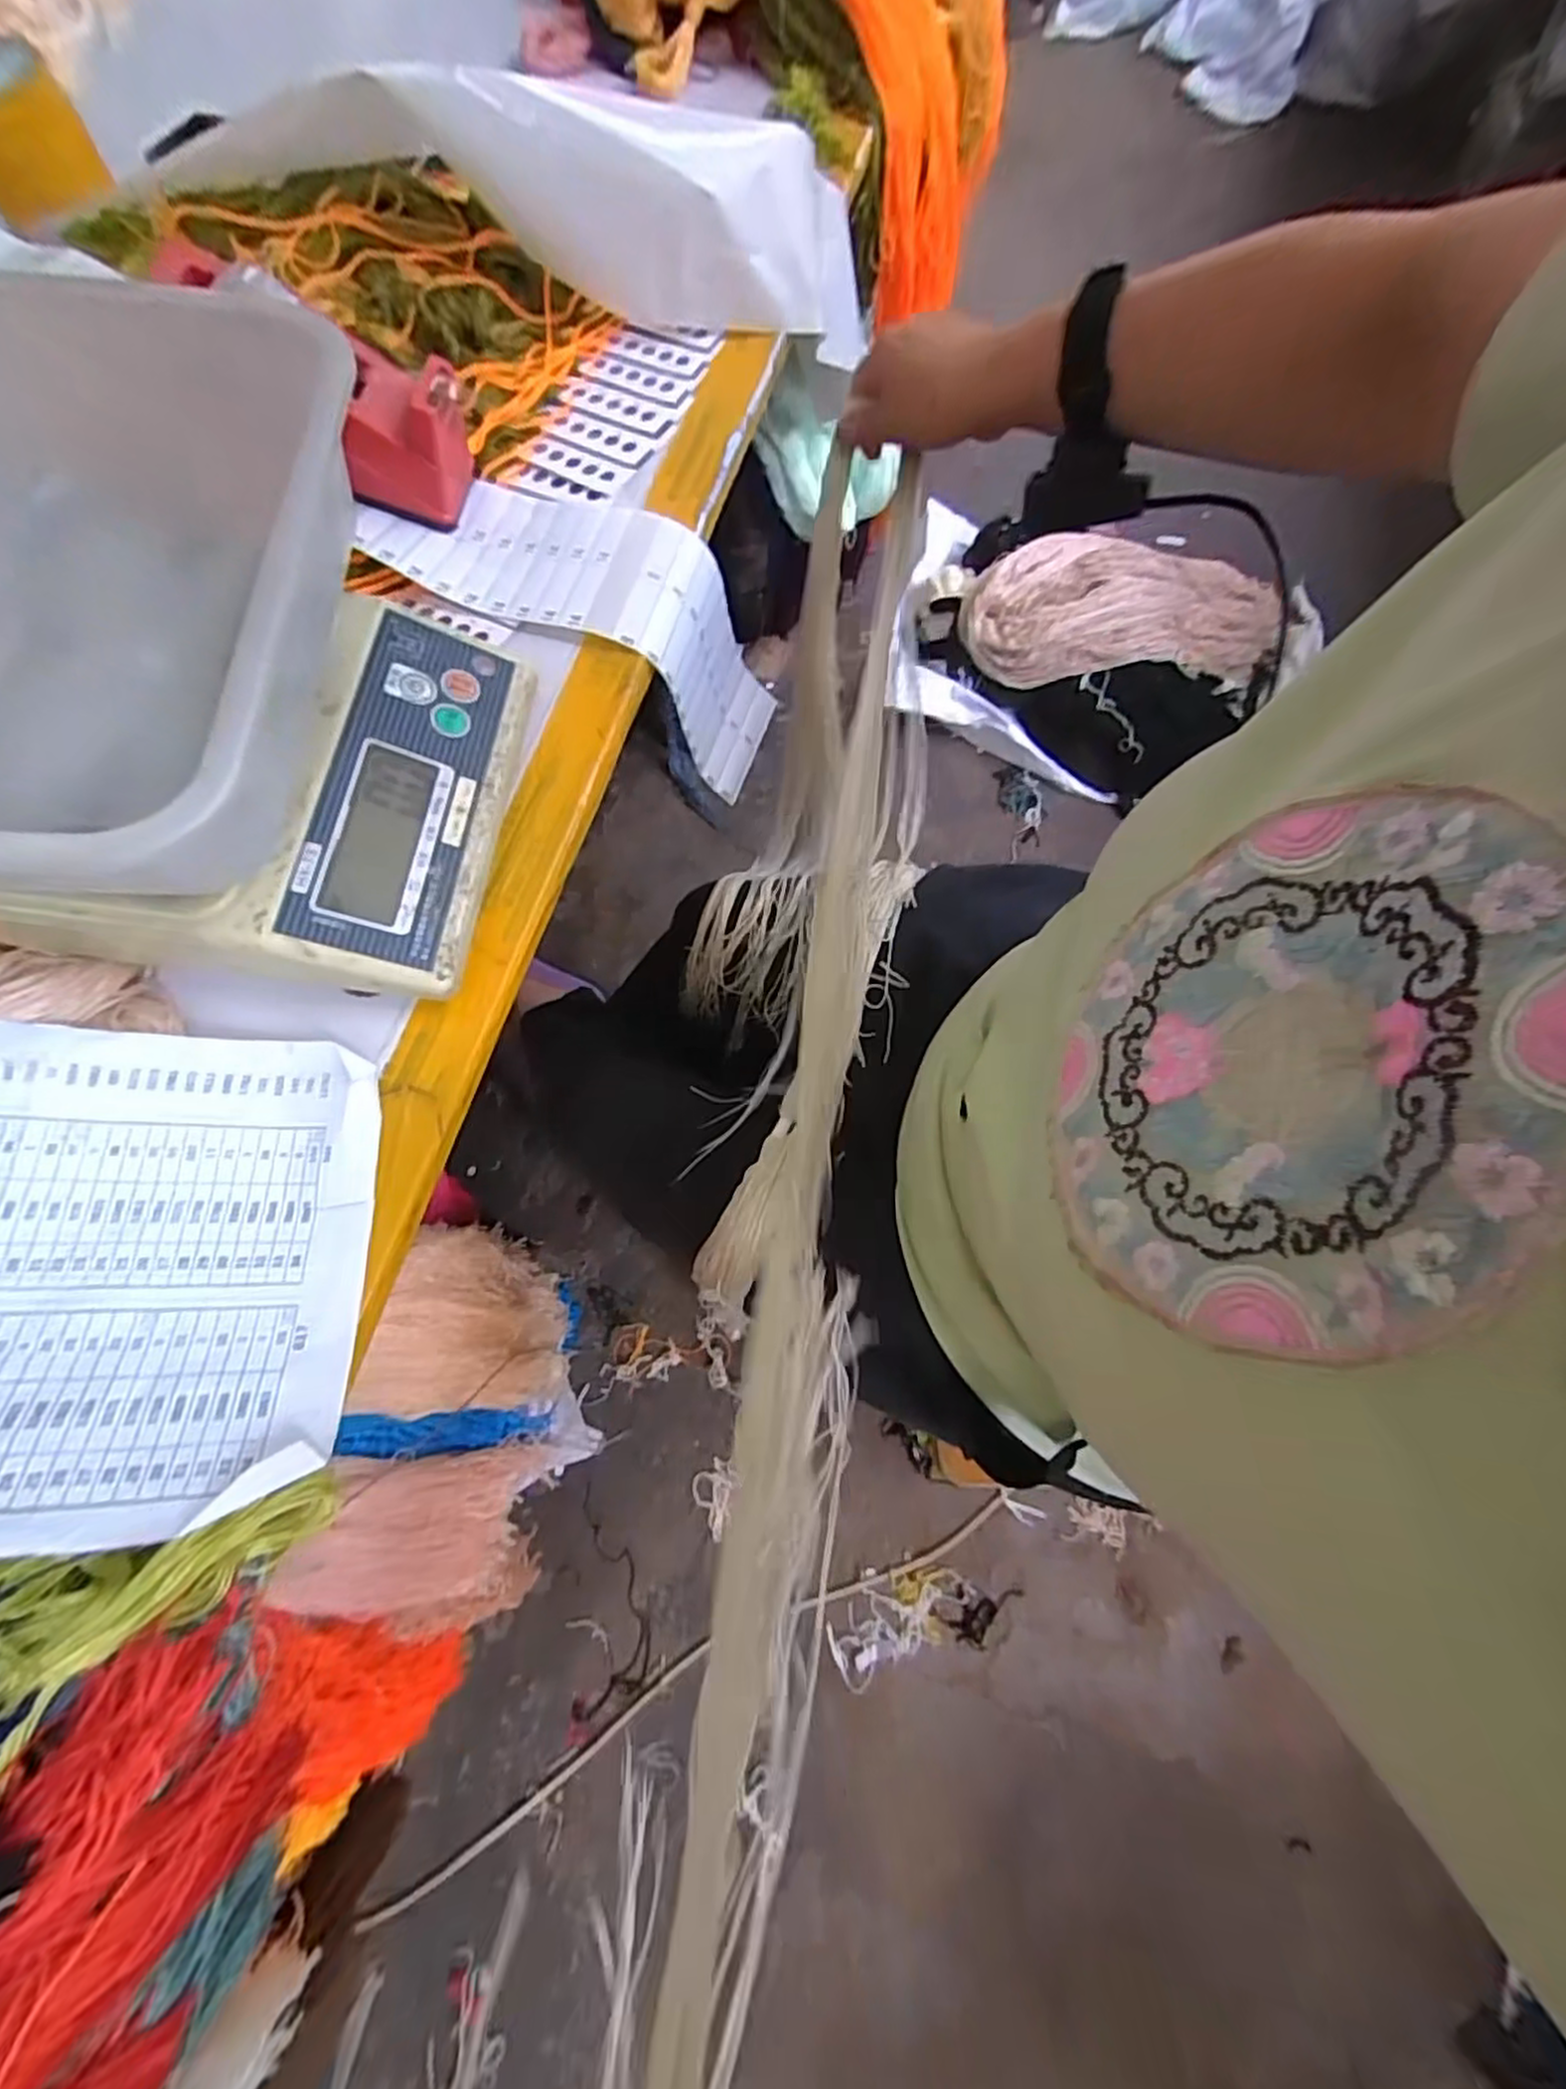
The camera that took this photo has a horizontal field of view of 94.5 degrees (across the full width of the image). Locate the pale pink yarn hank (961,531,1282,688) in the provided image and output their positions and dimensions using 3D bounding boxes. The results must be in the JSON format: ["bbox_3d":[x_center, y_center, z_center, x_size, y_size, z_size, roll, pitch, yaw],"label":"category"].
[{"bbox_3d":[0.556,-0.696,1.150,0.530,0.108,0.202,-3,72,-3],"label":"pale pink yarn hank"}]

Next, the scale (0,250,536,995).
[{"bbox_3d":[-0.269,-0.171,0.334,0.248,0.141,0.279,6,72,0],"label":"scale"}]

